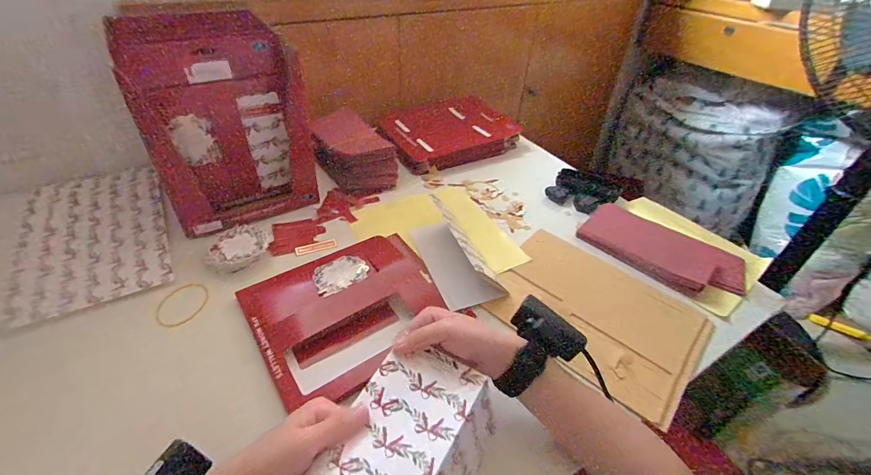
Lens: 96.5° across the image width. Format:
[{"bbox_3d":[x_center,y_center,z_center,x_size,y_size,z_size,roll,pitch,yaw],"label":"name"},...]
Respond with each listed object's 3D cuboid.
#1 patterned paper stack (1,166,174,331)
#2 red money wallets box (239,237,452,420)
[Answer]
[{"bbox_3d":[-0.492,-0.011,0.565,0.170,0.012,0.317,-20,45,-25],"label":"patterned paper stack"},{"bbox_3d":[-0.098,0.084,0.479,0.226,0.020,0.189,-23,46,-28],"label":"red money wallets box"}]

